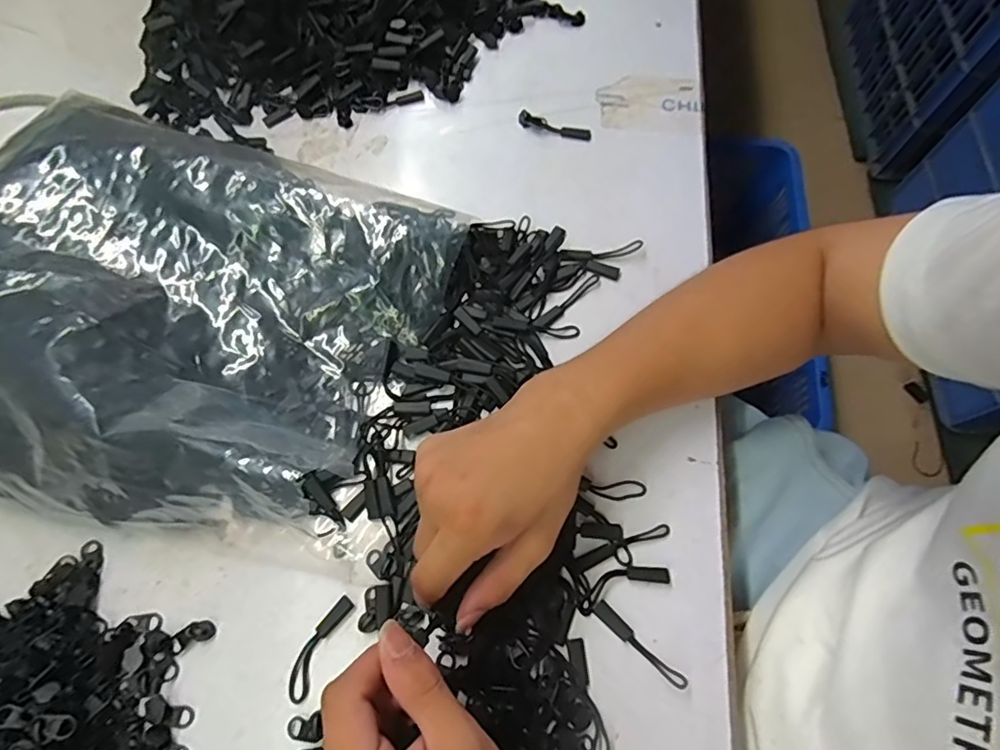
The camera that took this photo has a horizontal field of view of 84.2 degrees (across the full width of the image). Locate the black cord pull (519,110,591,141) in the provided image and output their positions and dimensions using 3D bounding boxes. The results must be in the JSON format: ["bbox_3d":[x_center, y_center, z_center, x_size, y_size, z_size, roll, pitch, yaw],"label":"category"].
[{"bbox_3d":[0.045,-0.205,0.455,0.061,0.006,0.013,14,69,5],"label":"black cord pull"}]

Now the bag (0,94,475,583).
[{"bbox_3d":[-0.211,-0.045,0.350,0.330,0.083,0.265,12,69,4],"label":"bag"}]

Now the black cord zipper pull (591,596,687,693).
[{"bbox_3d":[0.078,0.151,0.309,0.060,0.007,0.009,41,74,14],"label":"black cord zipper pull"}]

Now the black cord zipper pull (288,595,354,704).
[{"bbox_3d":[-0.104,0.153,0.314,0.015,0.004,0.057,24,70,9],"label":"black cord zipper pull"}]

